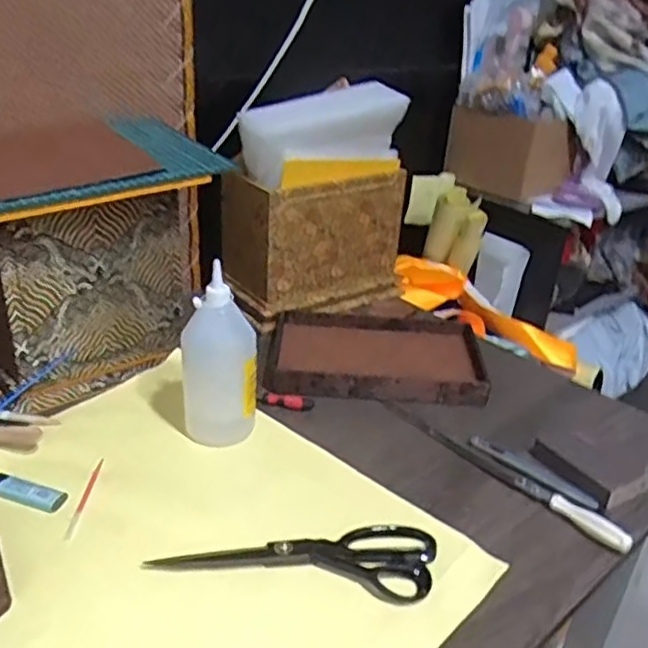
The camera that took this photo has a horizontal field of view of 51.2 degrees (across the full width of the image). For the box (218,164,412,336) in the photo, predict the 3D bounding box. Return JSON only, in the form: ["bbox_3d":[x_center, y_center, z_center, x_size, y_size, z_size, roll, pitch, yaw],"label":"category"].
[{"bbox_3d":[-0.015,-0.135,1.001,0.258,0.193,0.125,-12,31,-27],"label":"box"}]

